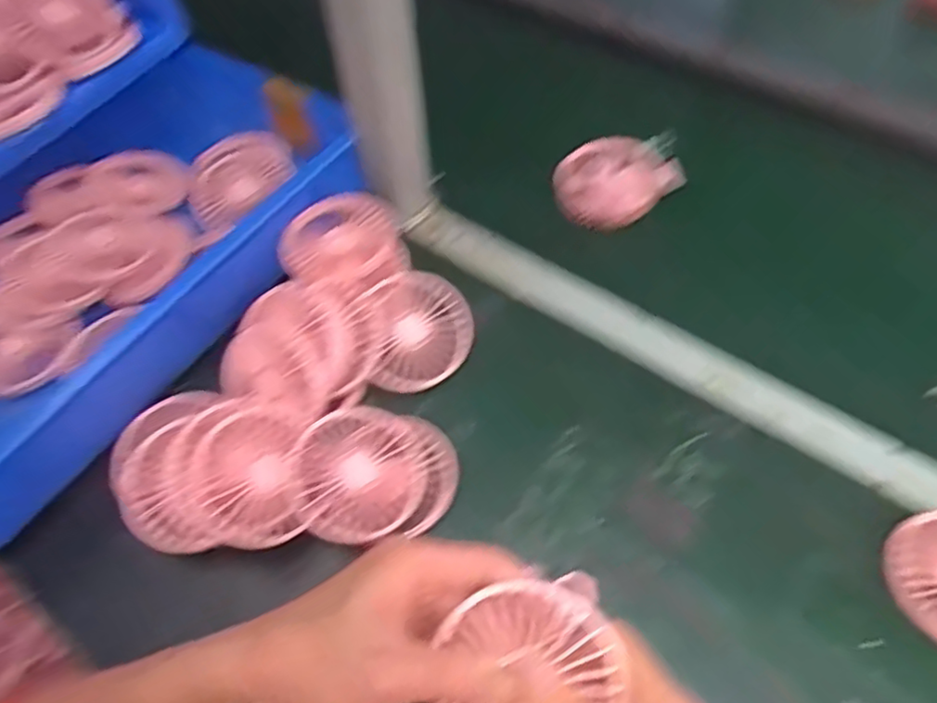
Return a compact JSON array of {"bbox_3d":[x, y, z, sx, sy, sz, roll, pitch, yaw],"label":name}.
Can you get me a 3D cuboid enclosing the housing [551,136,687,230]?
[{"bbox_3d":[0.140,-0.160,0.618,0.104,0.036,0.086,-31,60,-16],"label":"housing"}]

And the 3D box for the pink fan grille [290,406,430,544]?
[{"bbox_3d":[-0.073,0.081,0.440,0.090,0.020,0.085,8,67,-19],"label":"pink fan grille"}]

